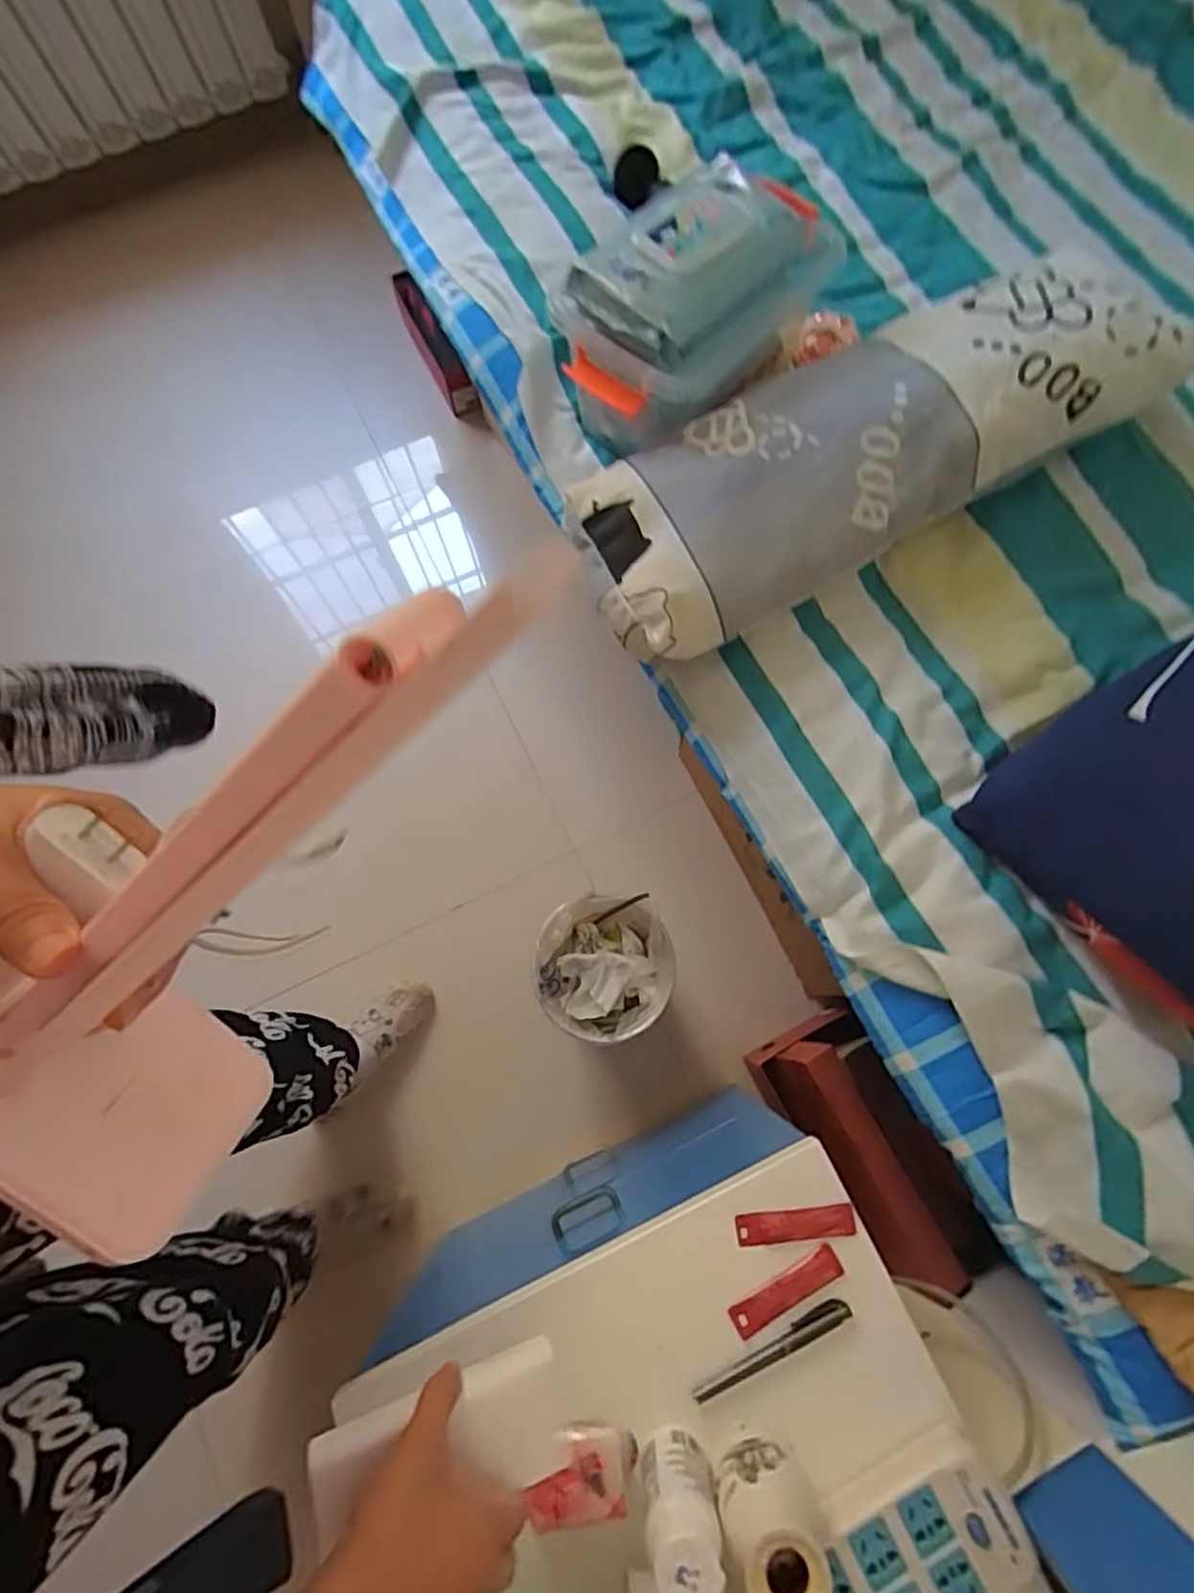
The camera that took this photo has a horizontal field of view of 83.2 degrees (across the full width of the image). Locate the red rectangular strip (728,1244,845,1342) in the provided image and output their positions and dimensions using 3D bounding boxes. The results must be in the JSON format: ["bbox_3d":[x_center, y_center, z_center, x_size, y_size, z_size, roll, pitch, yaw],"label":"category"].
[{"bbox_3d":[0.154,0.401,0.543,0.097,0.004,0.025,-30,75,-7],"label":"red rectangular strip"}]

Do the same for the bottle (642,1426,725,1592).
[{"bbox_3d":[0.058,0.489,0.460,0.048,0.097,0.045,-6,74,0],"label":"bottle"}]

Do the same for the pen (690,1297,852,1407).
[{"bbox_3d":[0.139,0.439,0.531,0.136,0.010,0.016,-29,75,-7],"label":"pen"}]

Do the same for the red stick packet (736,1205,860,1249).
[{"bbox_3d":[0.164,0.354,0.556,0.096,0.006,0.024,-7,74,0],"label":"red stick packet"}]

